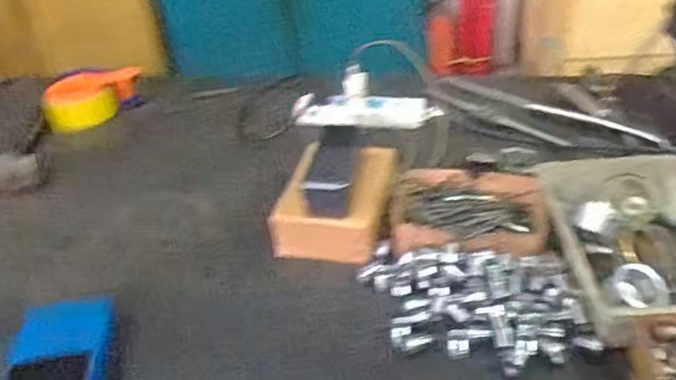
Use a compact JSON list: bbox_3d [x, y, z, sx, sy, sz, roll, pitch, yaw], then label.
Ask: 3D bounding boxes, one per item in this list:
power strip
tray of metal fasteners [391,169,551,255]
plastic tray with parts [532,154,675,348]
[{"bbox_3d":[0.046,-0.128,0.981,0.232,0.035,0.058,-1,34,5],"label":"power strip"},{"bbox_3d":[0.152,0.026,0.715,0.173,0.035,0.132,-3,34,3],"label":"tray of metal fasteners"},{"bbox_3d":[0.327,0.053,0.644,0.180,0.059,0.246,-1,34,6],"label":"plastic tray with parts"}]

